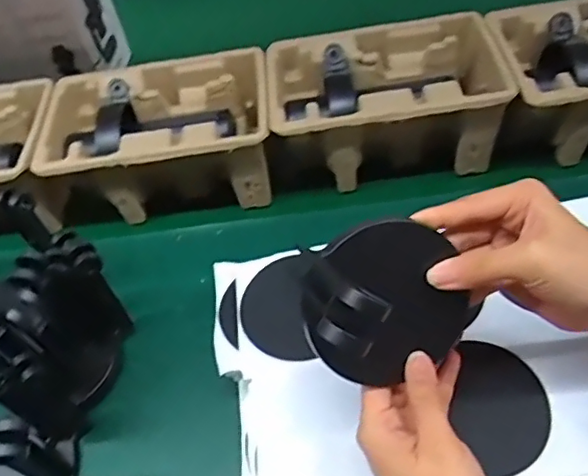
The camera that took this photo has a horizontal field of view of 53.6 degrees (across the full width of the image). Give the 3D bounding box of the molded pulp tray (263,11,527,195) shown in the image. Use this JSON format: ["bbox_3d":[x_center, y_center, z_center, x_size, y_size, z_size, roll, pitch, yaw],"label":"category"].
[{"bbox_3d":[0.086,-0.143,0.601,0.226,0.100,0.142,-4,53,0],"label":"molded pulp tray"}]

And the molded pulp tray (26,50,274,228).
[{"bbox_3d":[-0.137,-0.105,0.619,0.225,0.109,0.145,-7,53,-2],"label":"molded pulp tray"}]

